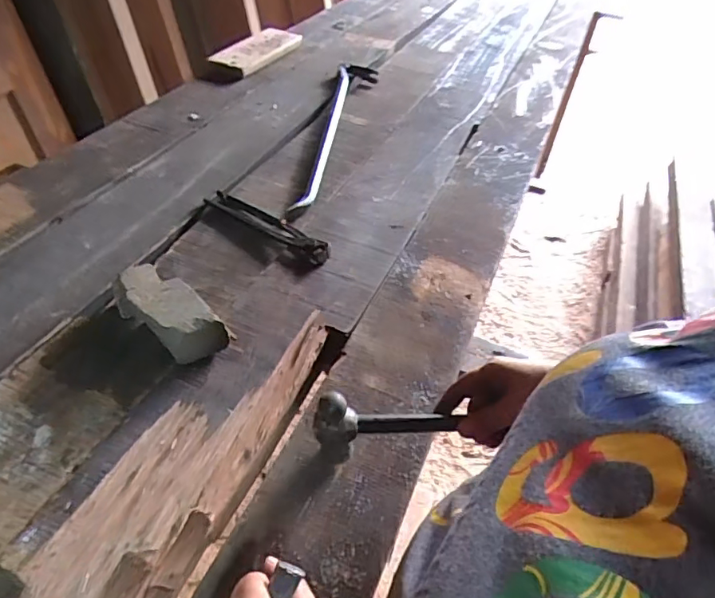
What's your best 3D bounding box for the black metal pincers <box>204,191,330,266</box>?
[{"bbox_3d":[-0.131,-0.110,0.760,0.228,0.022,0.038,30,49,22],"label":"black metal pincers"}]

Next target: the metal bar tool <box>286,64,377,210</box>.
[{"bbox_3d":[-0.042,-0.351,1.039,0.072,0.033,0.639,10,44,4],"label":"metal bar tool"}]

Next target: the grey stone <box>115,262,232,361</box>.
[{"bbox_3d":[-0.212,0.014,0.600,0.159,0.056,0.074,31,49,23],"label":"grey stone"}]

